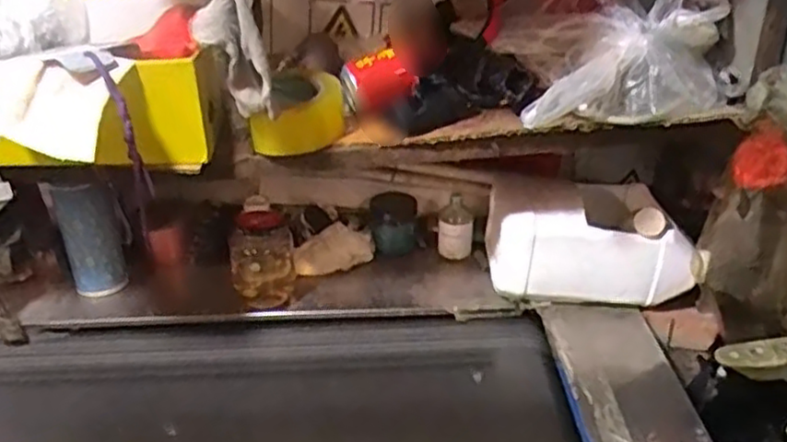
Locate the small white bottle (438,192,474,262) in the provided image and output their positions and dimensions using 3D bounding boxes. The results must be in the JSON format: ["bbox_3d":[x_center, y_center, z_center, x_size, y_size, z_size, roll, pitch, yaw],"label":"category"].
[{"bbox_3d":[0.093,0.002,1.087,0.053,0.095,0.052,3,31,9],"label":"small white bottle"}]

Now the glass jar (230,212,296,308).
[{"bbox_3d":[-0.177,0.047,0.978,0.082,0.131,0.082,-2,31,1],"label":"glass jar"}]

